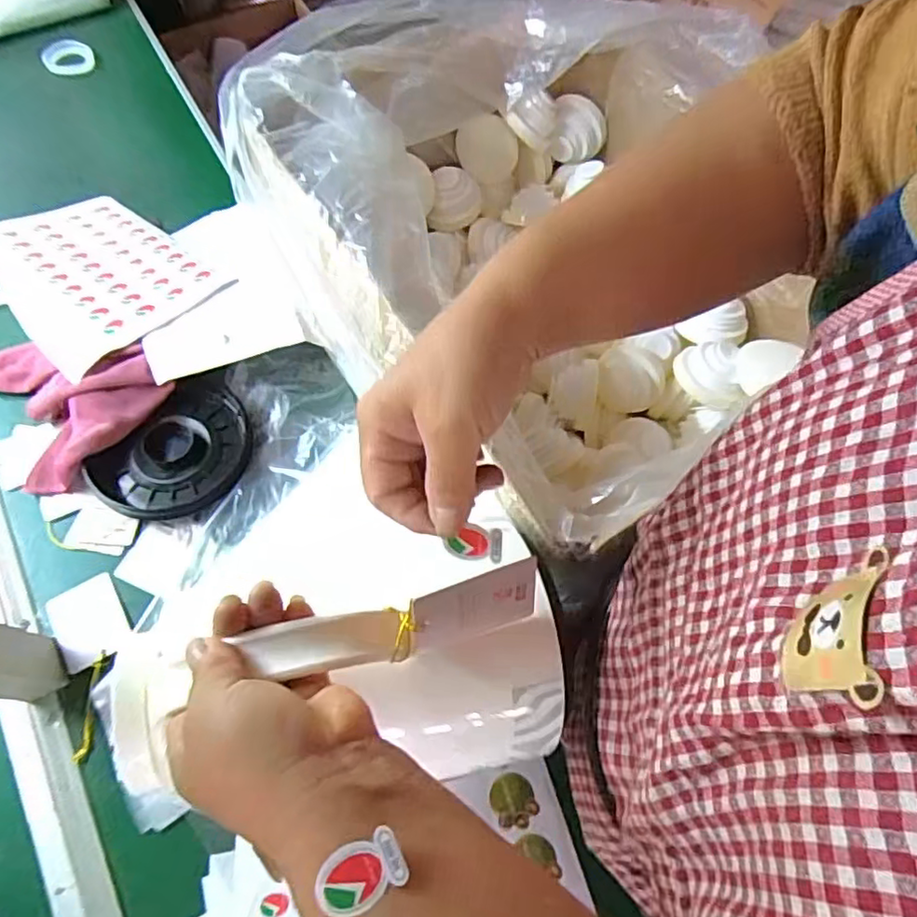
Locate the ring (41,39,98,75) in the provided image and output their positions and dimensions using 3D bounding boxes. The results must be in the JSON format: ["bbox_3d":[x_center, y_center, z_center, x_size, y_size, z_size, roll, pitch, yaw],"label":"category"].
[{"bbox_3d":[-0.516,-0.532,0.807,0.062,0.012,0.062,1,64,-1],"label":"ring"}]

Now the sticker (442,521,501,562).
[{"bbox_3d":[0.007,0.040,0.288,0.030,0.004,0.016,11,69,-19],"label":"sticker"}]

